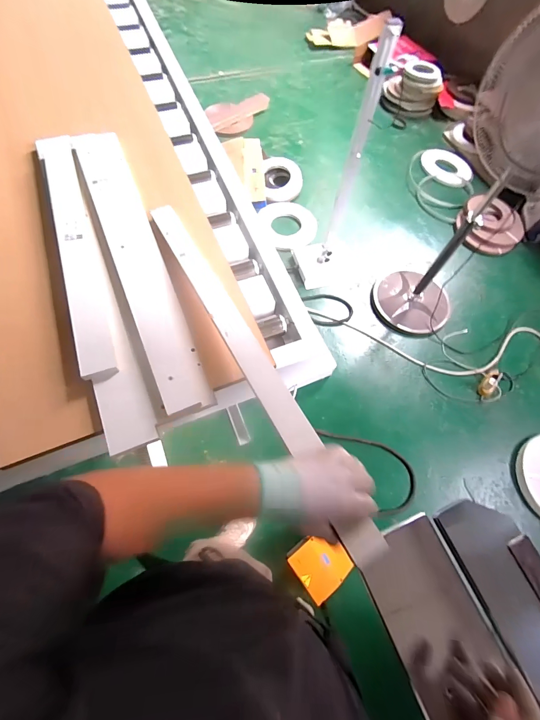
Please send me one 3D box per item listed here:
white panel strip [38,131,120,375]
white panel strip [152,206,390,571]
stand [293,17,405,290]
[{"bbox_3d":[-0.418,-0.262,0.697,0.071,0.018,0.677,-18,68,-11],"label":"white panel strip"},{"bbox_3d":[-0.058,-0.049,0.583,0.048,0.017,0.786,-26,63,-12],"label":"white panel strip"},{"bbox_3d":[0.313,-0.735,1.442,0.297,1.045,0.243,-5,67,-4],"label":"stand"}]

